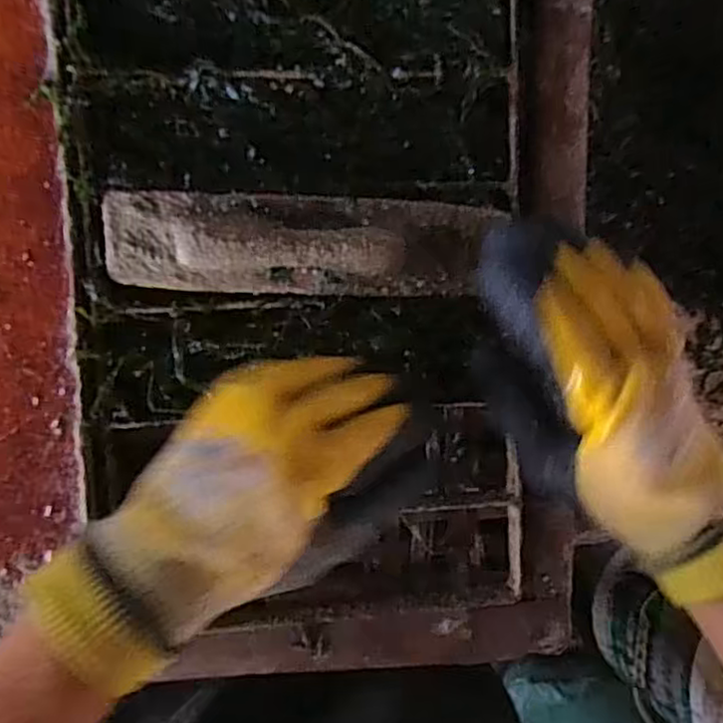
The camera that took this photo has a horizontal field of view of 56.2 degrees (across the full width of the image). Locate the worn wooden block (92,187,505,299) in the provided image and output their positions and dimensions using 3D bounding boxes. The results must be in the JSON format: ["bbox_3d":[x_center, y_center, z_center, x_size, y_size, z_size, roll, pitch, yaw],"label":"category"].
[{"bbox_3d":[-0.030,-0.062,0.341,0.194,0.027,0.048,1,85,-6],"label":"worn wooden block"}]

